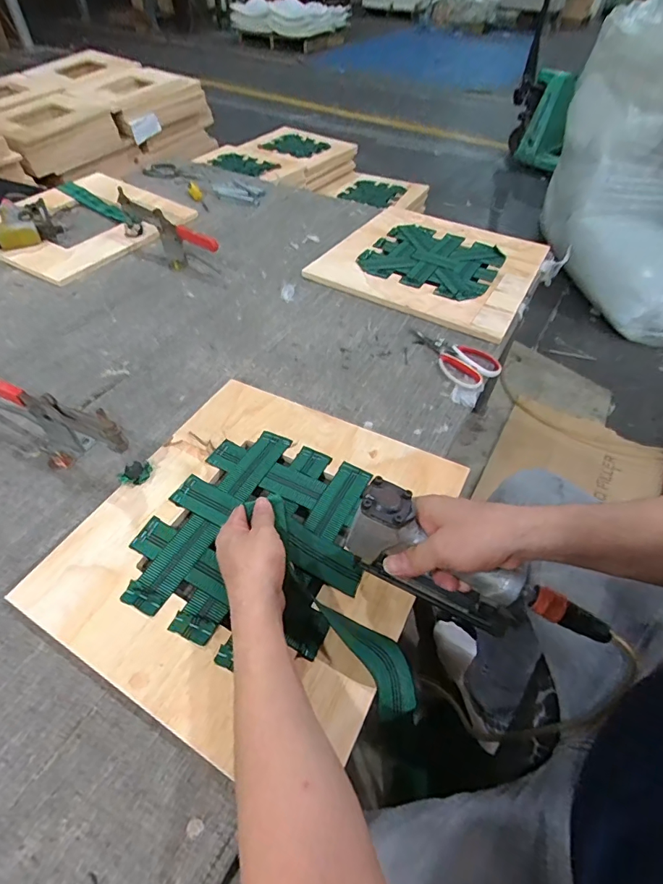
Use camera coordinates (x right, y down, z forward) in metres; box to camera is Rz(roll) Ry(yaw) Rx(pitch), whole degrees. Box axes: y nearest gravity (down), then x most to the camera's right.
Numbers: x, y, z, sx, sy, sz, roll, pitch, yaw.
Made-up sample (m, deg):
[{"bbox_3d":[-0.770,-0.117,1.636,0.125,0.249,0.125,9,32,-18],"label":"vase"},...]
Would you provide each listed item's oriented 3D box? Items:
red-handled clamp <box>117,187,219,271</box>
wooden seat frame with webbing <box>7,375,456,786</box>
[{"bbox_3d":[-0.357,-0.451,0.966,0.283,0.098,0.051,33,57,24],"label":"red-handled clamp"},{"bbox_3d":[-0.076,0.110,0.542,0.411,0.027,0.426,25,54,19],"label":"wooden seat frame with webbing"}]

